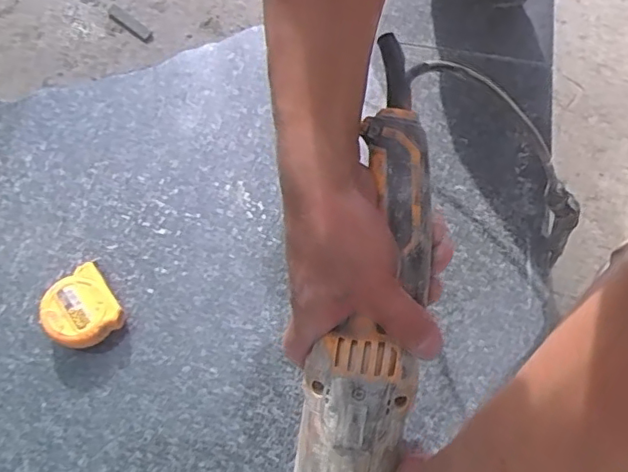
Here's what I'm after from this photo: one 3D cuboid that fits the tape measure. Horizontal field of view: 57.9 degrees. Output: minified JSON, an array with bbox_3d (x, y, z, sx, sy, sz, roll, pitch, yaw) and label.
[{"bbox_3d":[-0.193,0.062,0.474,0.055,0.033,0.058,-34,75,-13],"label":"tape measure"}]

